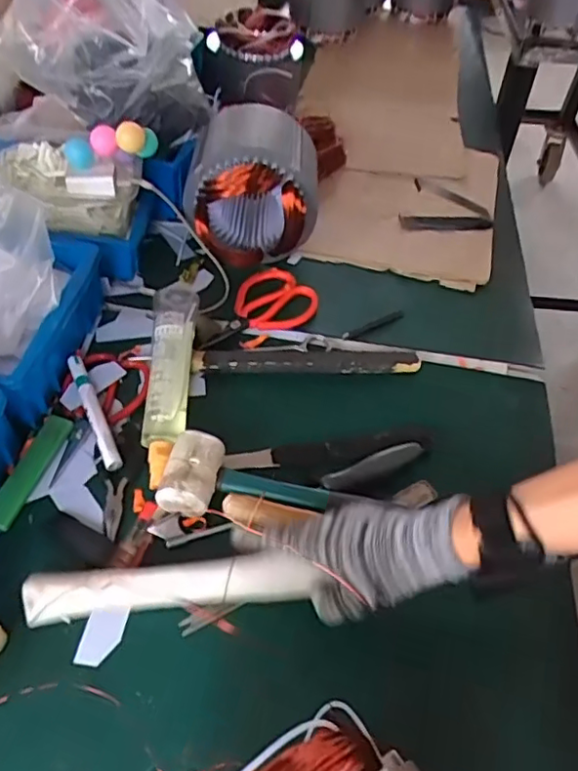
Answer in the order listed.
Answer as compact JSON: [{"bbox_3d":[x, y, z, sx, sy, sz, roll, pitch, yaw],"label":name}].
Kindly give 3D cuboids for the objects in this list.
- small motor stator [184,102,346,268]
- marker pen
[{"bbox_3d":[-0.039,-0.228,0.731,0.159,0.159,0.121,5,49,0],"label":"small motor stator"},{"bbox_3d":[-0.192,0.024,0.602,0.017,0.022,0.143,-19,53,-20],"label":"marker pen"}]

